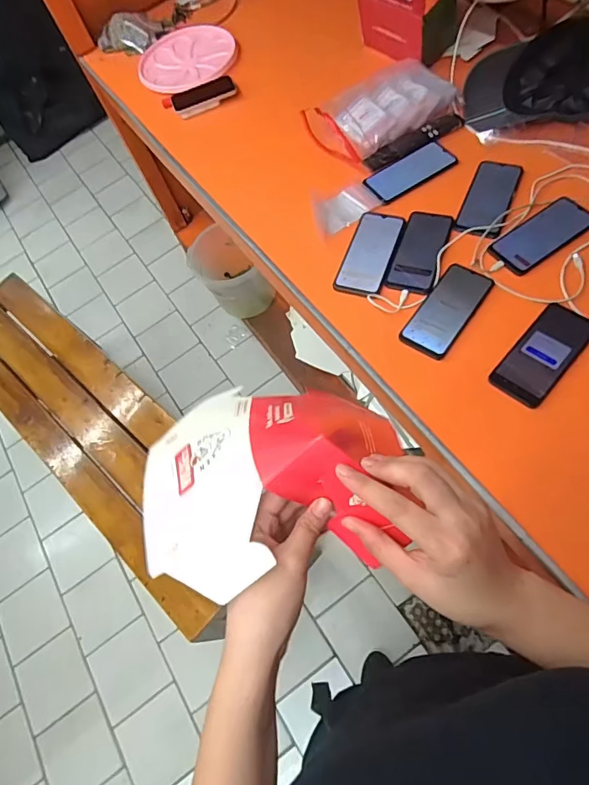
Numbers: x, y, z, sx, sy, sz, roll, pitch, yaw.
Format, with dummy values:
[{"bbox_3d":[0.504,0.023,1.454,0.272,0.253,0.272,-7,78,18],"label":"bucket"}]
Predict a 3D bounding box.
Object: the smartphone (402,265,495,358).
[{"bbox_3d":[0.233,-0.127,0.718,0.074,0.013,0.165,31,74,23],"label":"smartphone"}]

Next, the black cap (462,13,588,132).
[{"bbox_3d":[0.436,-0.557,0.813,0.236,0.114,0.155,3,65,13],"label":"black cap"}]

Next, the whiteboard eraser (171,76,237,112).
[{"bbox_3d":[-0.197,-0.649,1.022,0.142,0.027,0.049,-26,62,-2],"label":"whiteboard eraser"}]

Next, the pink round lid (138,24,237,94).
[{"bbox_3d":[-0.258,-0.798,1.106,0.223,0.025,0.244,-5,63,9],"label":"pink round lid"}]

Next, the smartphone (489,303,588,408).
[{"bbox_3d":[0.351,-0.058,0.655,0.074,0.009,0.166,37,76,25],"label":"smartphone"}]

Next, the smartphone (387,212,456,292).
[{"bbox_3d":[0.207,-0.235,0.773,0.074,0.011,0.164,16,68,18],"label":"smartphone"}]

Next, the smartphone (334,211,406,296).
[{"bbox_3d":[0.127,-0.234,0.783,0.078,0.005,0.175,15,68,18],"label":"smartphone"}]

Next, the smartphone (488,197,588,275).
[{"bbox_3d":[0.393,-0.252,0.746,0.162,0.007,0.073,-35,65,-5],"label":"smartphone"}]

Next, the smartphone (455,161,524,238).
[{"bbox_3d":[0.328,-0.327,0.792,0.075,0.015,0.167,21,68,12],"label":"smartphone"}]

